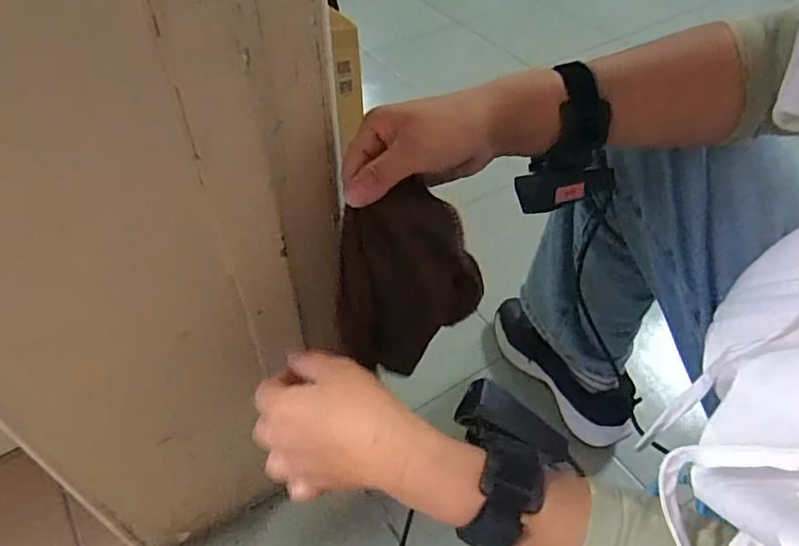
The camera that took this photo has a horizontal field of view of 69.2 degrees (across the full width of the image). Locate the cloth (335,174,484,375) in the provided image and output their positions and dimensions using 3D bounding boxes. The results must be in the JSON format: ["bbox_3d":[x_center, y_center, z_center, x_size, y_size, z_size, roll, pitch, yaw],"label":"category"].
[{"bbox_3d":[0.006,0.025,0.463,0.108,0.236,0.020,-7,52,-7],"label":"cloth"}]

